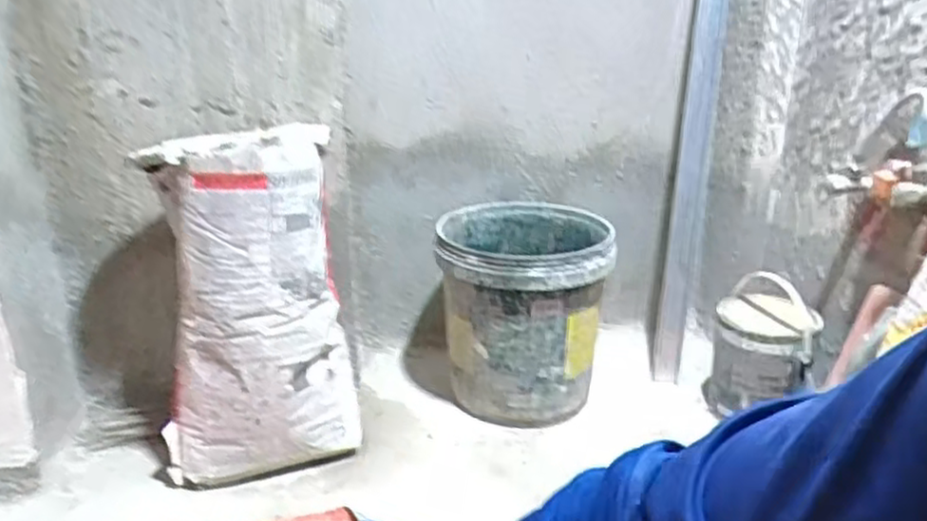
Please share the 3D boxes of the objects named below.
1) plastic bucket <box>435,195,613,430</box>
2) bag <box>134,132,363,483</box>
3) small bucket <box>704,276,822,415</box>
[{"bbox_3d":[0.110,0.098,1.396,0.295,0.324,0.315,1,20,4],"label":"plastic bucket"},{"bbox_3d":[-0.323,0.074,1.170,0.290,0.513,0.185,-7,21,-17],"label":"bag"},{"bbox_3d":[0.520,0.168,1.333,0.169,0.222,0.157,9,22,23],"label":"small bucket"}]

